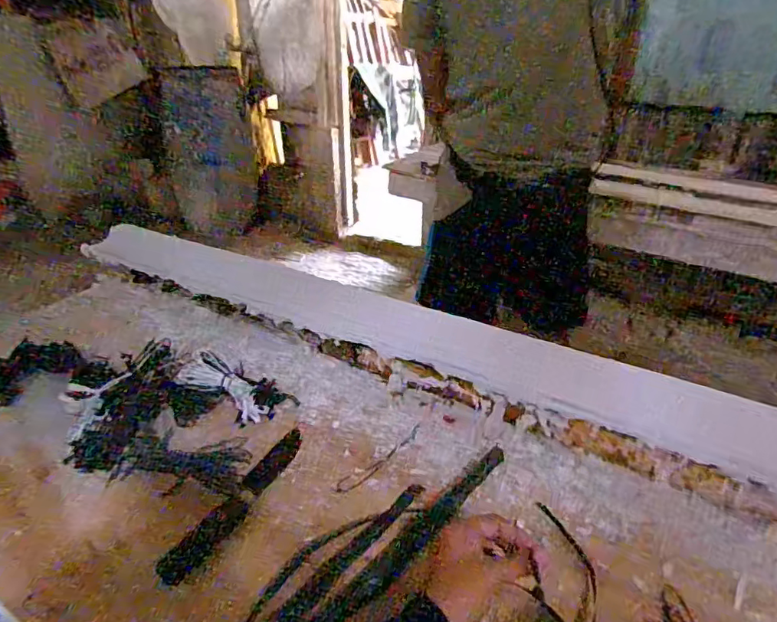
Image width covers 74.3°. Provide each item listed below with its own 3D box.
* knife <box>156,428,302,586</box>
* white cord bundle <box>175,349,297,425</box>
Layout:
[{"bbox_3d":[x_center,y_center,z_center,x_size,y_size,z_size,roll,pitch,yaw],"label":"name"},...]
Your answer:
[{"bbox_3d":[-0.156,0.200,0.550,0.035,0.009,0.206,17,35,24],"label":"knife"},{"bbox_3d":[-0.196,0.096,0.658,0.138,0.045,0.082,18,35,26],"label":"white cord bundle"}]

